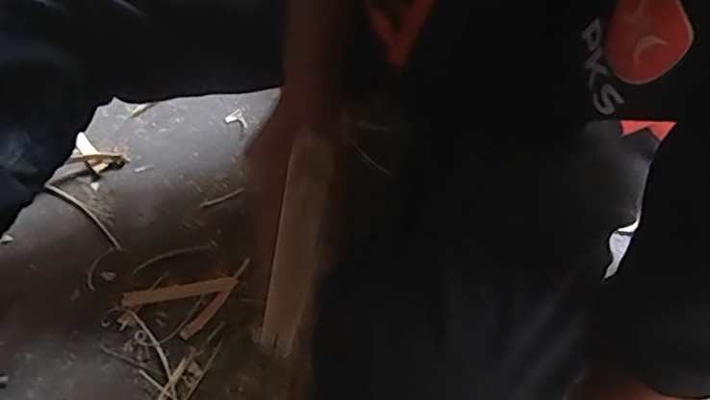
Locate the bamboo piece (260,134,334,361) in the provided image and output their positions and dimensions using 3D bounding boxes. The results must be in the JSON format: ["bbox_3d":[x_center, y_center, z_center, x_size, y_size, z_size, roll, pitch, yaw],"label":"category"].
[{"bbox_3d":[-0.034,0.027,0.342,0.023,0.010,0.124,12,90,5],"label":"bamboo piece"}]

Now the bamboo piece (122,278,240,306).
[{"bbox_3d":[-0.173,0.090,0.573,0.110,0.006,0.011,-7,65,-4],"label":"bamboo piece"}]

